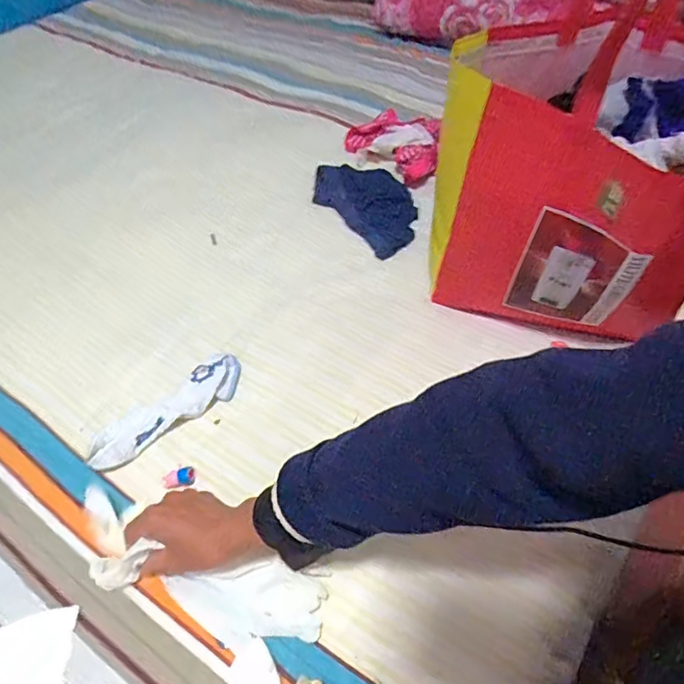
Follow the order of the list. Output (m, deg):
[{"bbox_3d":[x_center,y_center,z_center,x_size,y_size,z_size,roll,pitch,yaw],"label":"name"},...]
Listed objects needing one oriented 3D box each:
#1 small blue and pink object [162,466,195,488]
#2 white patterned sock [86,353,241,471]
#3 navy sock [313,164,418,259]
[{"bbox_3d":[-0.174,0.146,0.552,0.031,0.015,0.018,-10,55,-5],"label":"small blue and pink object"},{"bbox_3d":[-0.204,0.080,0.605,0.191,0.022,0.053,-35,60,-21],"label":"white patterned sock"},{"bbox_3d":[0.044,-0.225,0.814,0.117,0.016,0.190,-43,71,-9],"label":"navy sock"}]

